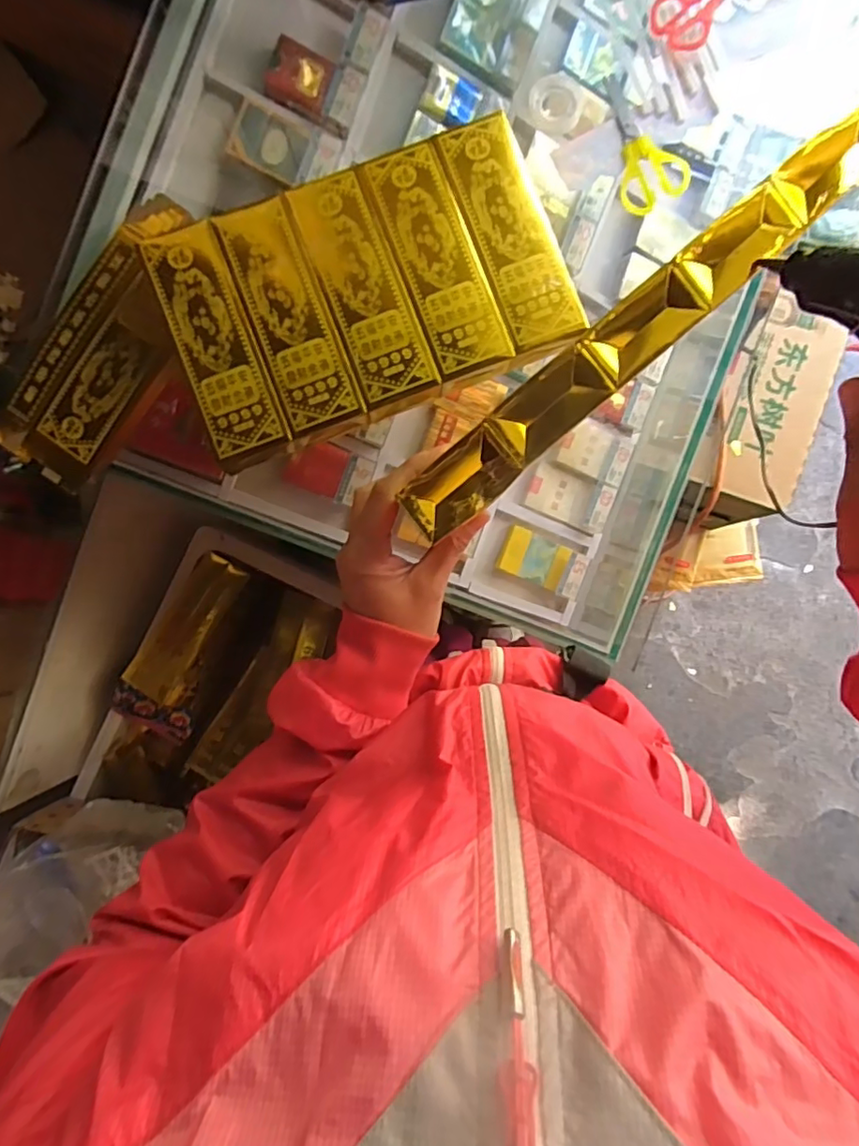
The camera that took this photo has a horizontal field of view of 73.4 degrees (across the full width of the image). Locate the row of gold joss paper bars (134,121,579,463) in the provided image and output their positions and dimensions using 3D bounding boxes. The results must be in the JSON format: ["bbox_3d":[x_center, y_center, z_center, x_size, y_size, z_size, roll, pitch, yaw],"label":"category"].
[{"bbox_3d":[-0.052,-0.236,0.486,0.323,0.041,0.200,-21,89,3],"label":"row of gold joss paper bars"}]

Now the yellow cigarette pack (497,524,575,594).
[{"bbox_3d":[0.126,-0.017,0.690,0.079,0.019,0.055,23,91,3],"label":"yellow cigarette pack"}]

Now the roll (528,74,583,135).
[{"bbox_3d":[0.112,-0.414,0.509,0.047,0.019,0.038,16,91,3],"label":"roll"}]

